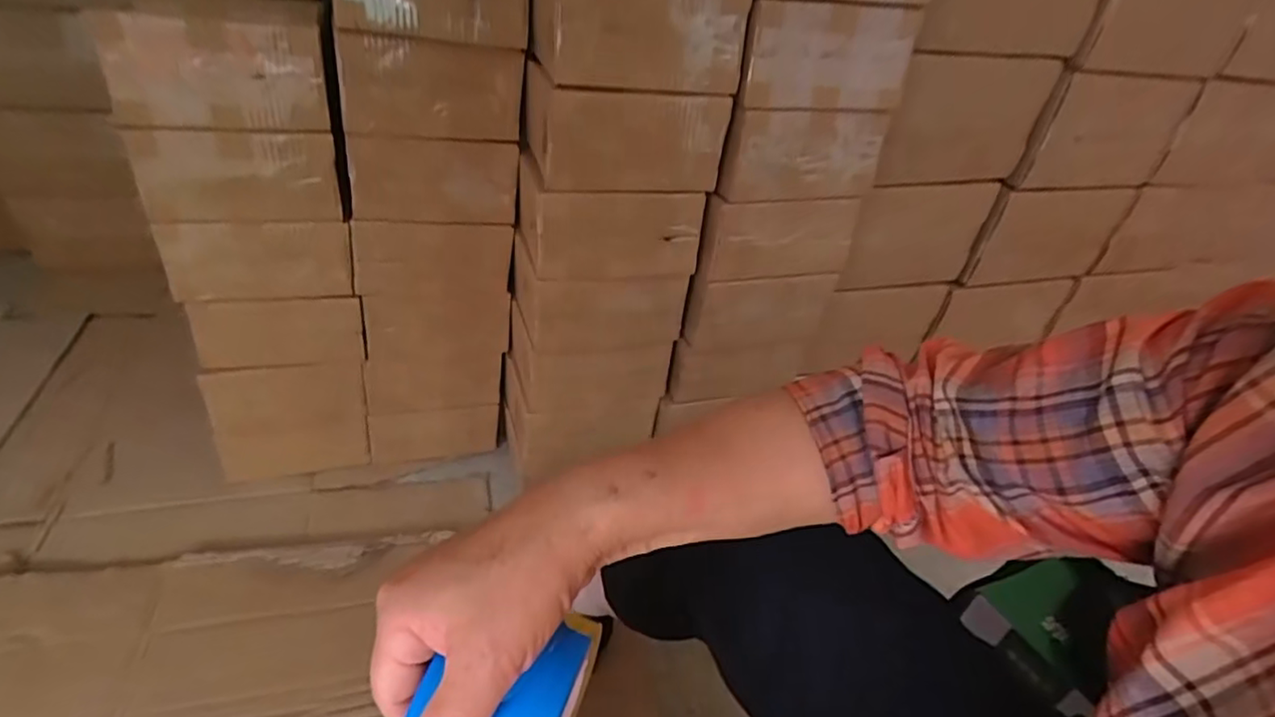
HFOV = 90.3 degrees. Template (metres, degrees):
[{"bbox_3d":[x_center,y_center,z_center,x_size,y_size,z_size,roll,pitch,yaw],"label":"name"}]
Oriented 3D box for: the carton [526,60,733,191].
[{"bbox_3d":[-0.010,-0.234,0.648,0.189,0.095,0.126,-3,38,-16],"label":"carton"}]

